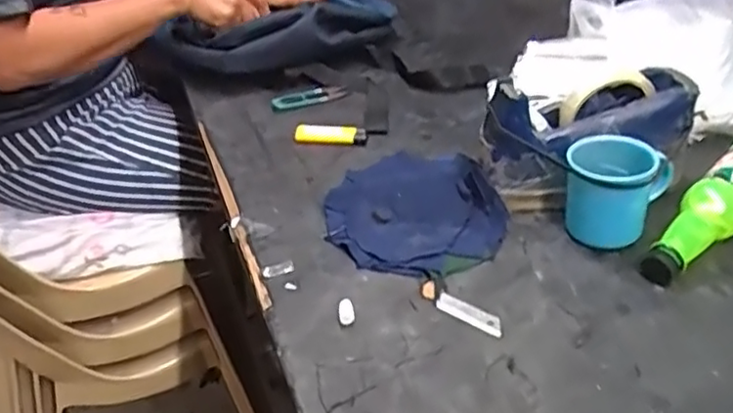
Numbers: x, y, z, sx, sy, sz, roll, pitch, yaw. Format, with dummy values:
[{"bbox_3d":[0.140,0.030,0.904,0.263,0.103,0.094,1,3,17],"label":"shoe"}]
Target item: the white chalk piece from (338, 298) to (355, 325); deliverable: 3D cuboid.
[{"bbox_3d":[-0.017,0.085,0.527,0.013,0.006,0.024,-4,38,-4],"label":"white chalk piece"}]

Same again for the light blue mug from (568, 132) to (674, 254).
[{"bbox_3d":[0.224,-0.015,0.595,0.076,0.081,0.081,31,48,34],"label":"light blue mug"}]

